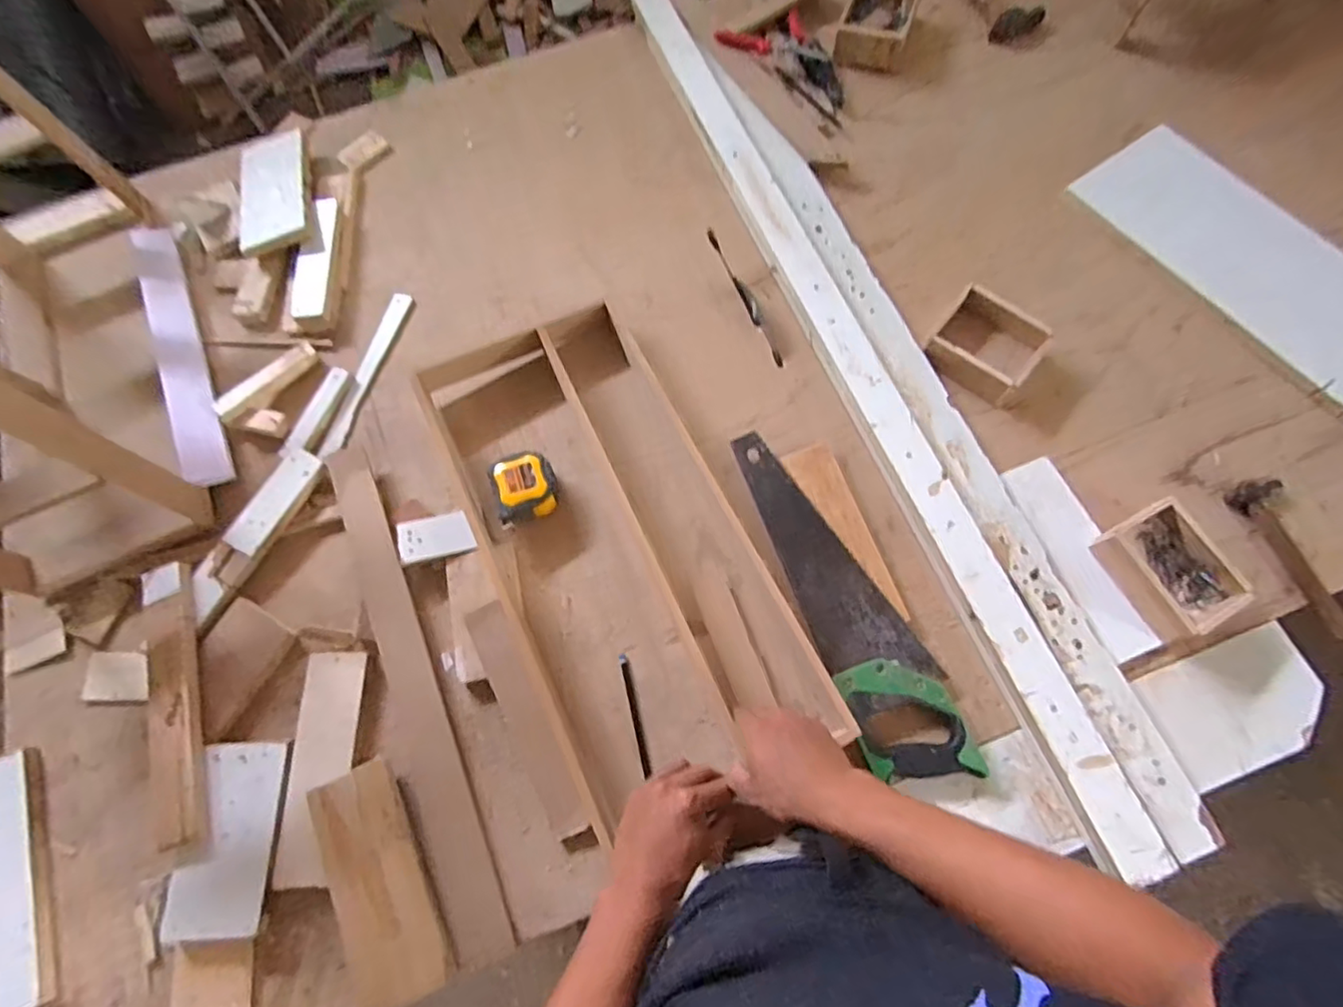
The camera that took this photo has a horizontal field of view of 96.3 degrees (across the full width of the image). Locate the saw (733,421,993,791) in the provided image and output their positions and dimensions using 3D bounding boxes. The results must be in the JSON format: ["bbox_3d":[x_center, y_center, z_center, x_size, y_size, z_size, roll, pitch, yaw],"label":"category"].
[{"bbox_3d":[0.198,0.099,0.687,0.113,0.021,0.420,-19,72,-5],"label":"saw"}]

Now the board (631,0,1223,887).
[{"bbox_3d":[0.240,-0.246,0.791,0.122,0.022,1.331,-18,71,-14],"label":"board"}]

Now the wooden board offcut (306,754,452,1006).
[{"bbox_3d":[-0.299,0.381,0.606,0.084,0.022,0.217,-25,73,-7],"label":"wooden board offcut"}]

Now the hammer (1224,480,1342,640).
[{"bbox_3d":[0.704,0.056,0.671,0.050,0.027,0.183,-19,72,-5],"label":"hammer"}]

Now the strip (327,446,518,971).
[{"bbox_3d":[-0.298,0.196,0.678,0.065,0.019,0.580,-21,76,-9],"label":"strip"}]

